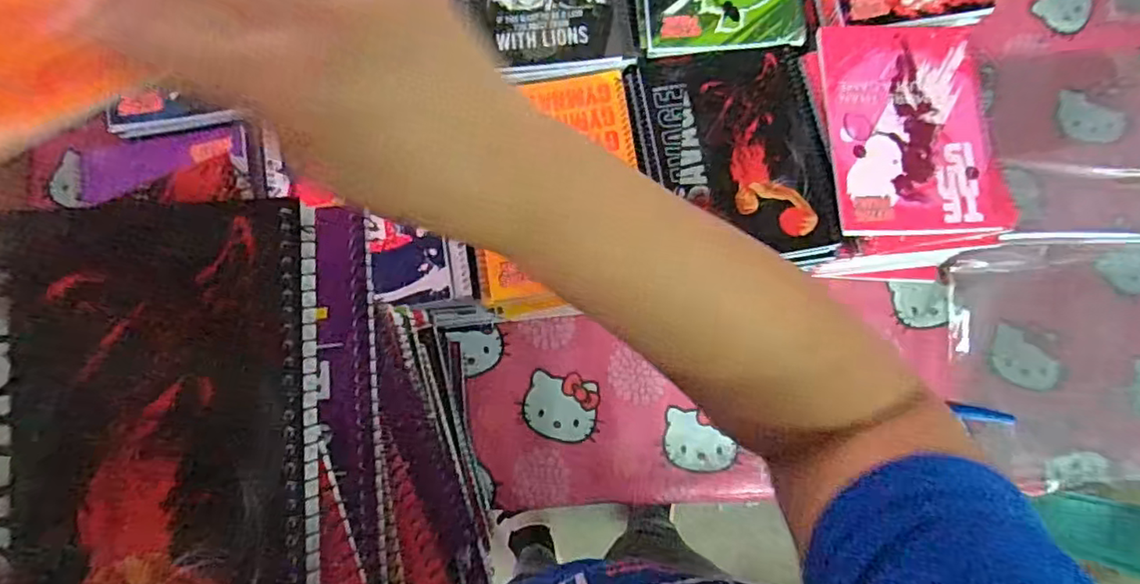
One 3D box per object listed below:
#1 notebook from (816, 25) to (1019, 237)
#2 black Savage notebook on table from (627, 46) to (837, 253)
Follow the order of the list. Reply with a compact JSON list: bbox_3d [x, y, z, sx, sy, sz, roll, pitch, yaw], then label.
[{"bbox_3d":[0.312,-0.150,0.556,0.150,0.009,0.196,-3,80,0],"label":"notebook"},{"bbox_3d":[0.149,-0.127,0.557,0.162,0.011,0.197,-8,81,-1],"label":"black Savage notebook on table"}]

